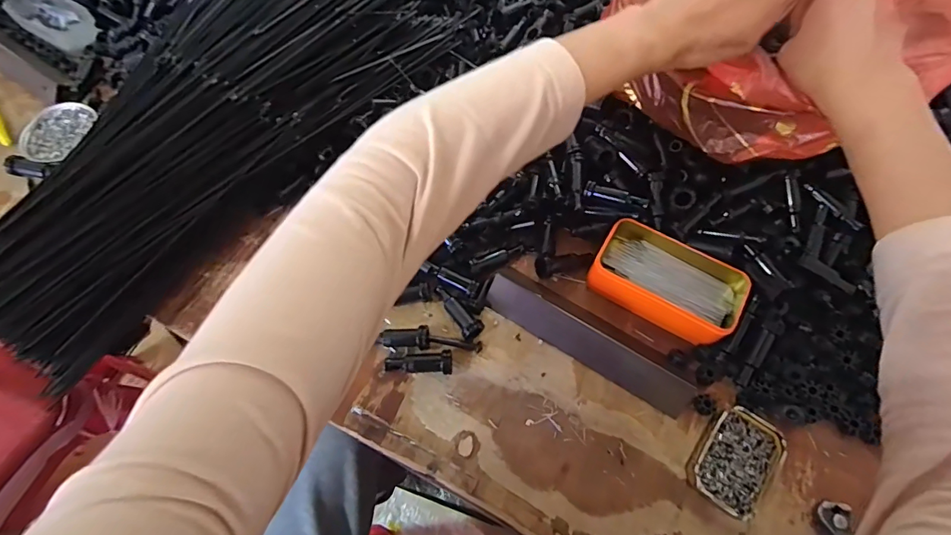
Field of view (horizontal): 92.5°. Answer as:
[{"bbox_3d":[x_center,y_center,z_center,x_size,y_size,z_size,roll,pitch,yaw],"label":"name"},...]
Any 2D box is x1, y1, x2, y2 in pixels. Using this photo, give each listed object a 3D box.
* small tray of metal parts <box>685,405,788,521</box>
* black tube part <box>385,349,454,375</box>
[{"bbox_3d":[0.237,0.177,0.417,0.065,0.024,0.088,32,69,14],"label":"small tray of metal parts"},{"bbox_3d":[-0.056,0.096,0.453,0.066,0.020,0.021,-2,65,-1],"label":"black tube part"}]

